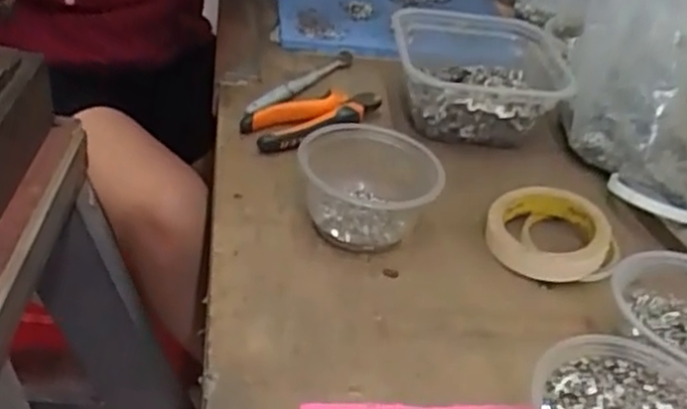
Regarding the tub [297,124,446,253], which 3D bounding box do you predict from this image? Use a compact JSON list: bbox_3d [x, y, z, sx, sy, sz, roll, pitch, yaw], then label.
[{"bbox_3d":[0.022,-0.014,0.600,0.102,0.062,0.112,7,37,-5],"label":"tub"}]

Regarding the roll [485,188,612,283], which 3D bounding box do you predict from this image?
[{"bbox_3d":[0.172,0.021,0.620,0.094,0.031,0.092,3,38,-3],"label":"roll"}]

